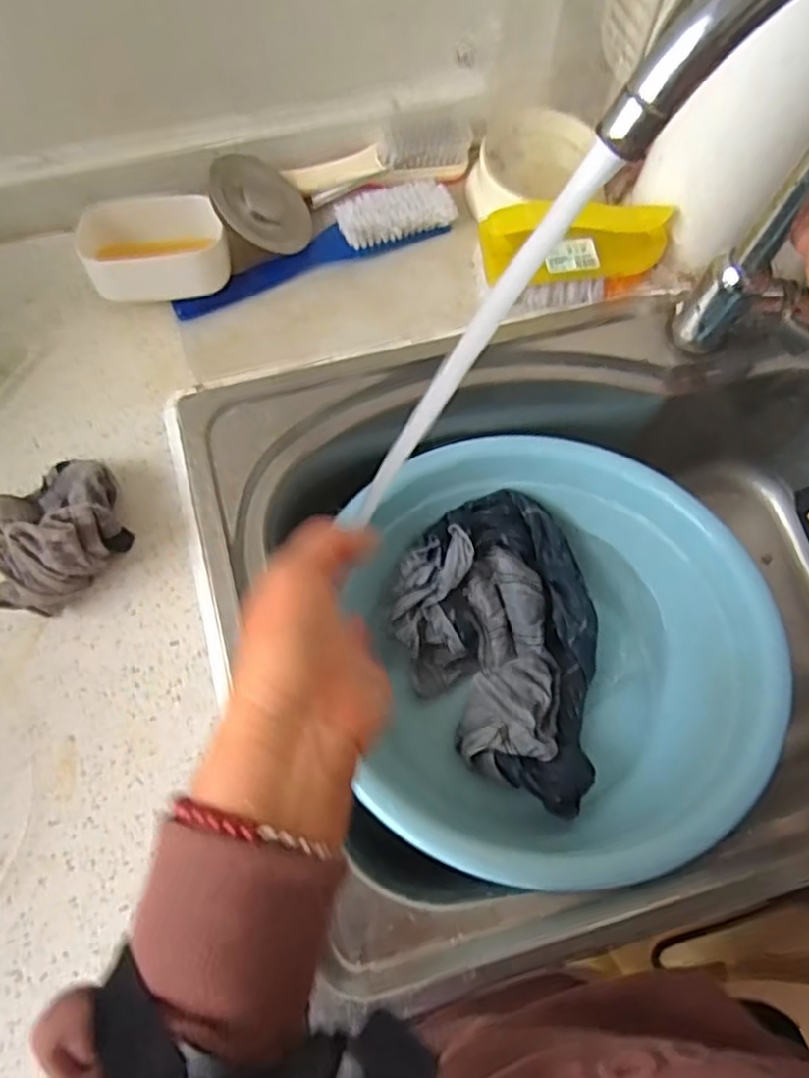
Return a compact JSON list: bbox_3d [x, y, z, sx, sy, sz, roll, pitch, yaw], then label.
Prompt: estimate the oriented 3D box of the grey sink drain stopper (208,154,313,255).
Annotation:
[{"bbox_3d":[-0.107,-0.255,0.542,0.080,0.008,0.076,-33,99,-43],"label":"grey sink drain stopper"}]

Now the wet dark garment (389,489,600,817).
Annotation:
[{"bbox_3d":[0.094,0.083,0.586,0.166,0.059,0.239,-28,74,-11],"label":"wet dark garment"}]

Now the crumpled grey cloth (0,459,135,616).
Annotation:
[{"bbox_3d":[-0.228,-0.008,0.453,0.088,0.075,0.090,-24,74,-9],"label":"crumpled grey cloth"}]

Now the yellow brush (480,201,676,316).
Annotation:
[{"bbox_3d":[0.128,-0.216,0.539,0.136,0.062,0.057,-15,73,-7],"label":"yellow brush"}]

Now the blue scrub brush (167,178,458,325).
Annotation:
[{"bbox_3d":[-0.071,-0.234,0.560,0.232,0.032,0.040,-21,74,-8],"label":"blue scrub brush"}]

